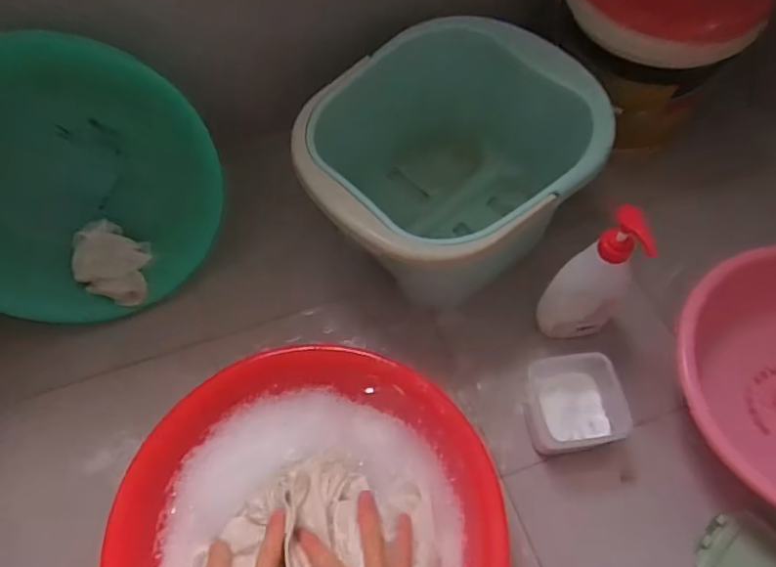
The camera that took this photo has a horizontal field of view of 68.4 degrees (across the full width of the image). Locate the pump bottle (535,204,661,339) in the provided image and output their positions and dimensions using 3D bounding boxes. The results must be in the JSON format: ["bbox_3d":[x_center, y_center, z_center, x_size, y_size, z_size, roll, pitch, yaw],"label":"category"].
[{"bbox_3d":[0.241,0.004,0.679,0.082,0.260,0.066,36,68,18],"label":"pump bottle"}]

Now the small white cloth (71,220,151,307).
[{"bbox_3d":[-0.380,-0.028,0.793,0.128,0.030,0.092,26,65,13],"label":"small white cloth"}]

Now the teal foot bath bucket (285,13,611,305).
[{"bbox_3d":[0.067,-0.165,0.789,0.372,0.250,0.372,0,67,-1],"label":"teal foot bath bucket"}]

